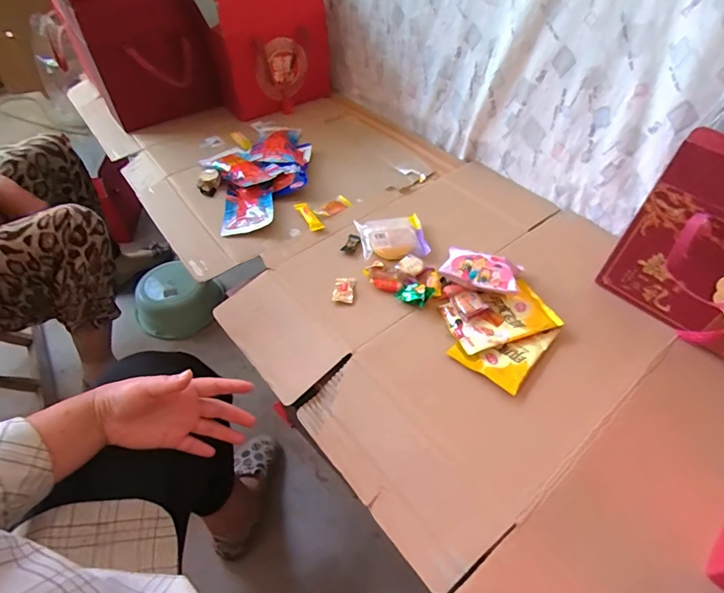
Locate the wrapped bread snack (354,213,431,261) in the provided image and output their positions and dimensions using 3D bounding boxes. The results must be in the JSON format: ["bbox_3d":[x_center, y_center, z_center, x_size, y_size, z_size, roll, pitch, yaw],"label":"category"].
[{"bbox_3d":[0.054,-0.103,0.746,0.114,0.029,0.093,-8,49,-10],"label":"wrapped bread snack"}]

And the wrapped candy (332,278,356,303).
[{"bbox_3d":[-0.029,-0.012,0.683,0.032,0.006,0.048,4,48,2],"label":"wrapped candy"}]

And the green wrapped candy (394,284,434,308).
[{"bbox_3d":[0.080,-0.004,0.663,0.052,0.021,0.034,21,50,16],"label":"green wrapped candy"}]

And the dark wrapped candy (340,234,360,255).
[{"bbox_3d":[-0.018,-0.091,0.749,0.025,0.009,0.043,22,51,17],"label":"dark wrapped candy"}]

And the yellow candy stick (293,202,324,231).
[{"bbox_3d":[-0.099,-0.149,0.793,0.024,0.014,0.077,-24,53,-22],"label":"yellow candy stick"}]

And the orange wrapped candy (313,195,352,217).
[{"bbox_3d":[-0.055,-0.170,0.817,0.075,0.009,0.029,-35,58,-29],"label":"orange wrapped candy"}]

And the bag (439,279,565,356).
[{"bbox_3d":[0.205,0.028,0.637,0.150,0.027,0.095,-13,50,-13],"label":"bag"}]

